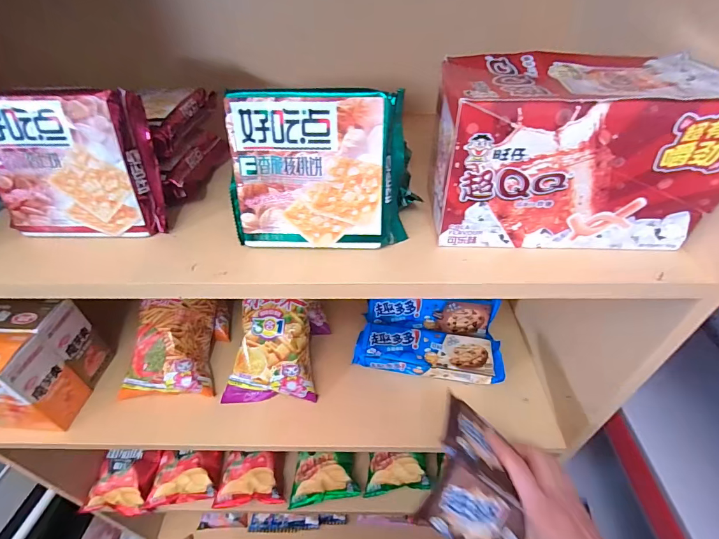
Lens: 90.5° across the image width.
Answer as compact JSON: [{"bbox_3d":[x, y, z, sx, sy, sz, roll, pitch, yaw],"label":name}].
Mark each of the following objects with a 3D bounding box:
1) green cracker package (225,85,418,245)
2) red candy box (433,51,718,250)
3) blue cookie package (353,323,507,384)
[{"bbox_3d":[-0.029,-0.083,0.306,0.154,0.125,0.049,1,25,3],"label":"green cracker package"},{"bbox_3d":[0.172,-0.098,0.303,0.201,0.122,0.104,1,41,3],"label":"red candy box"},{"bbox_3d":[0.109,0.134,0.573,0.225,0.036,0.073,6,42,9],"label":"blue cookie package"}]

